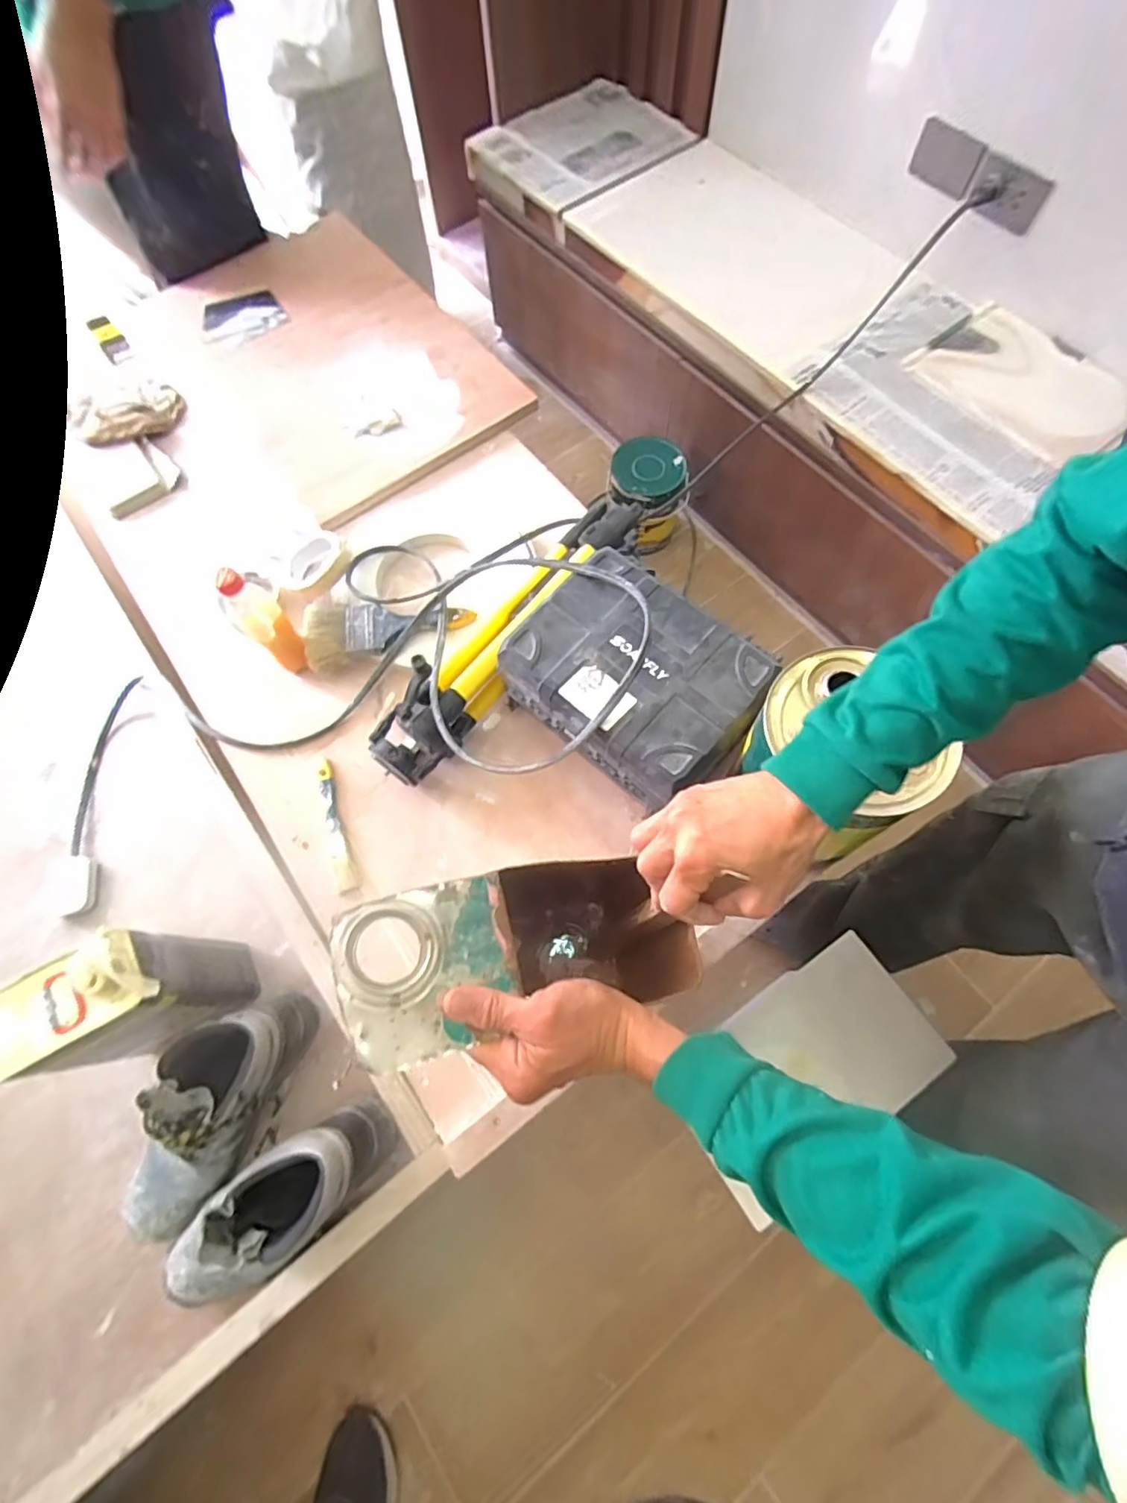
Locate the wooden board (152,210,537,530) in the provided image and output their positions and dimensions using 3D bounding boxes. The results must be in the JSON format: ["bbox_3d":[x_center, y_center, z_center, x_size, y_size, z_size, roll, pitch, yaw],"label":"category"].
[{"bbox_3d":[-0.399,-0.670,0.986,0.415,0.031,0.634,-36,72,-11],"label":"wooden board"}]

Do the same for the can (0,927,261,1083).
[{"bbox_3d":[-0.508,0.298,0.713,0.172,0.251,0.108,-20,70,-5],"label":"can"}]

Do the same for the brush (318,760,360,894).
[{"bbox_3d":[-0.277,0.088,0.718,0.024,0.012,0.172,-20,70,-5],"label":"brush"}]

